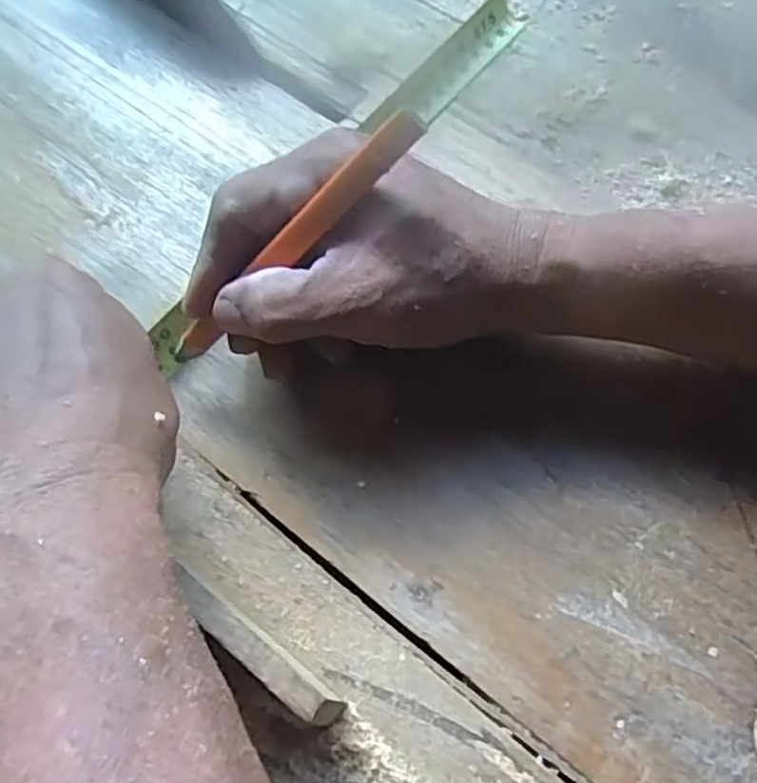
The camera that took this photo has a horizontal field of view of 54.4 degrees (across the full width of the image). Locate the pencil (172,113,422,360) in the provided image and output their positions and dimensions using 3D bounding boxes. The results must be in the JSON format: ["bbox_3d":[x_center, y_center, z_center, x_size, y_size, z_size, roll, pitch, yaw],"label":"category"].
[{"bbox_3d":[-0.035,-0.048,0.259,0.012,0.137,0.004,49,32,-6],"label":"pencil"}]

